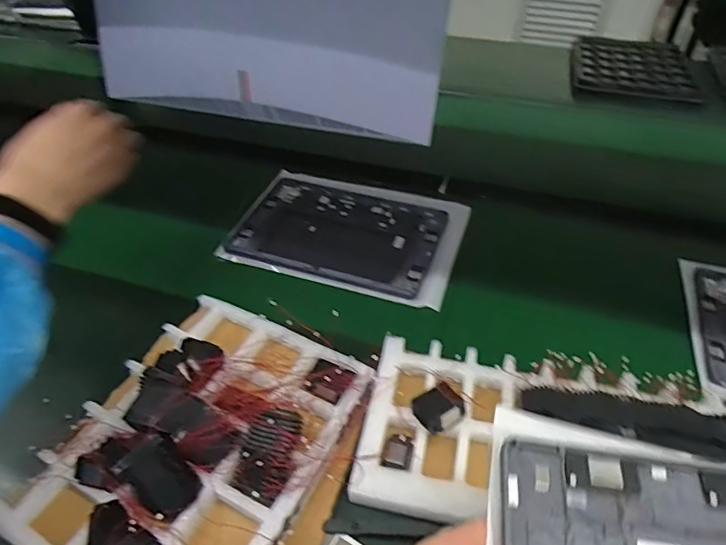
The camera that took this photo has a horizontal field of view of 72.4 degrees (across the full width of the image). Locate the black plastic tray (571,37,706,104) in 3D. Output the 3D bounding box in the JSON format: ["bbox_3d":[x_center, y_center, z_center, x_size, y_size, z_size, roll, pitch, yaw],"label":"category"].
[{"bbox_3d":[0.580,-0.454,1.082,0.239,0.030,0.340,11,45,13],"label":"black plastic tray"}]

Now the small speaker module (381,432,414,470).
[{"bbox_3d":[0.030,0.151,0.419,0.024,0.009,0.033,11,45,12],"label":"small speaker module"}]

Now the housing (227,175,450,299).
[{"bbox_3d":[-0.027,-0.058,0.666,0.255,0.014,0.184,14,46,15],"label":"housing"}]

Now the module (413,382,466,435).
[{"bbox_3d":[0.066,0.115,0.420,0.039,0.020,0.033,-25,49,-26],"label":"module"}]

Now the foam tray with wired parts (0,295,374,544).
[{"bbox_3d":[-0.141,0.137,0.418,0.219,0.055,0.259,20,47,20],"label":"foam tray with wired parts"}]

